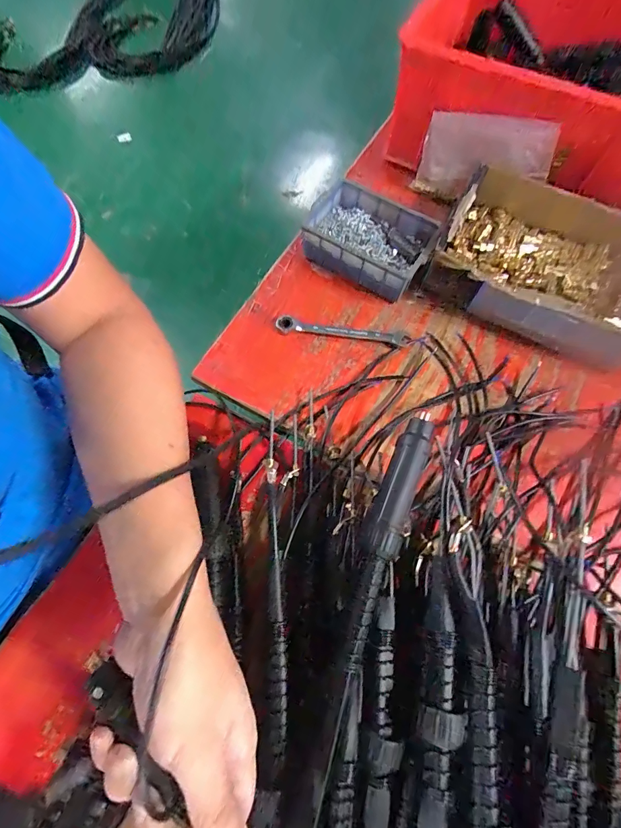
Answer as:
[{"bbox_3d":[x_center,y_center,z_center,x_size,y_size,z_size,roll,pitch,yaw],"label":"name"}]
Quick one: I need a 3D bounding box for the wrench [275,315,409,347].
[{"bbox_3d":[0.035,-0.095,0.456,0.150,0.012,0.020,9,67,2],"label":"wrench"}]

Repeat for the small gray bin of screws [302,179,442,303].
[{"bbox_3d":[0.067,-0.211,0.483,0.153,0.053,0.109,28,69,10],"label":"small gray bin of screws"}]

